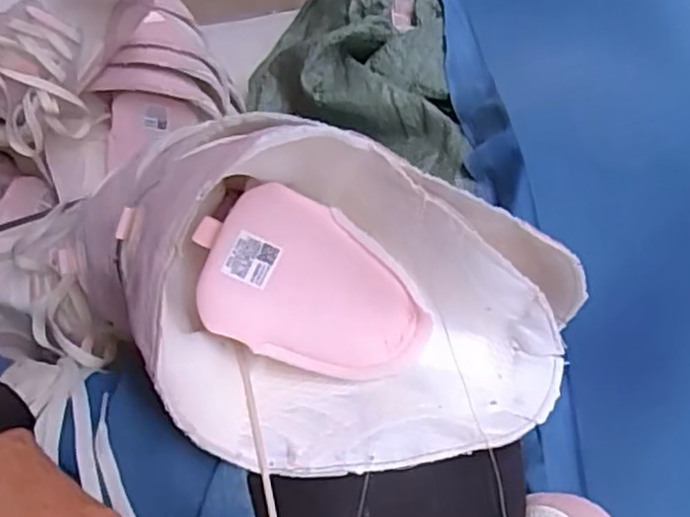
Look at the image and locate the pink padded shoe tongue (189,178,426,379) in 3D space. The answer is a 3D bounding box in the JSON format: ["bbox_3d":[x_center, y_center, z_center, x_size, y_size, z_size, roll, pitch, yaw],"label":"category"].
[{"bbox_3d":[-0.021,0.020,0.379,0.126,0.022,0.087,42,93,-8],"label":"pink padded shoe tongue"}]

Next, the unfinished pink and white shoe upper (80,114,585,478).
[{"bbox_3d":[-0.007,0.025,0.334,0.222,0.125,0.144,19,66,15],"label":"unfinished pink and white shoe upper"}]

